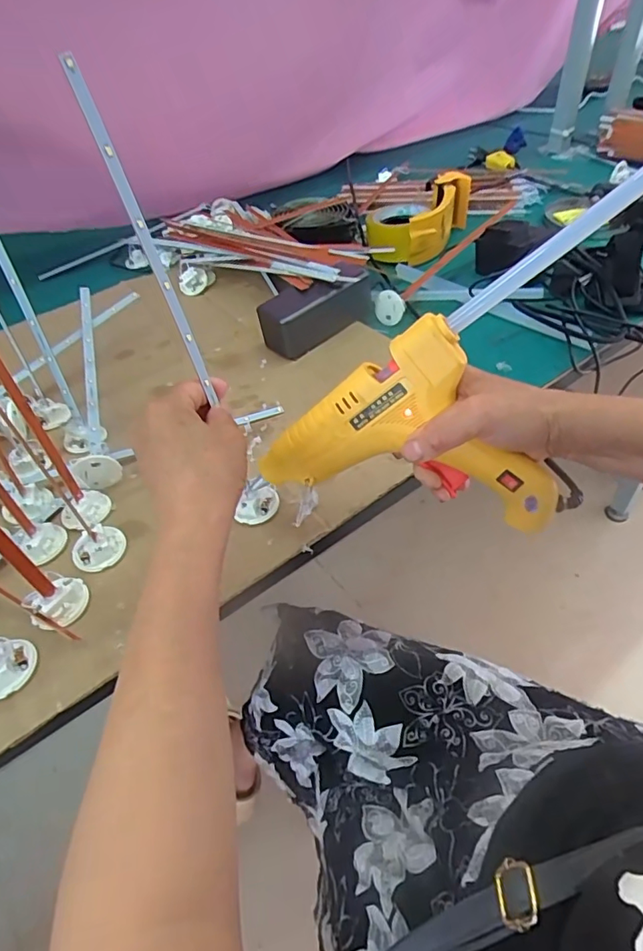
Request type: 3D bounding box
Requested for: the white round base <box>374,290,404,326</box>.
[{"bbox_3d":[0.080,-0.198,0.614,0.033,0.039,0.005,-21,12,23],"label":"white round base"}]

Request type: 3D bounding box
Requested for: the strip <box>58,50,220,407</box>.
[{"bbox_3d":[-0.090,-0.115,0.286,0.011,0.183,0.007,27,58,34],"label":"strip"}]

